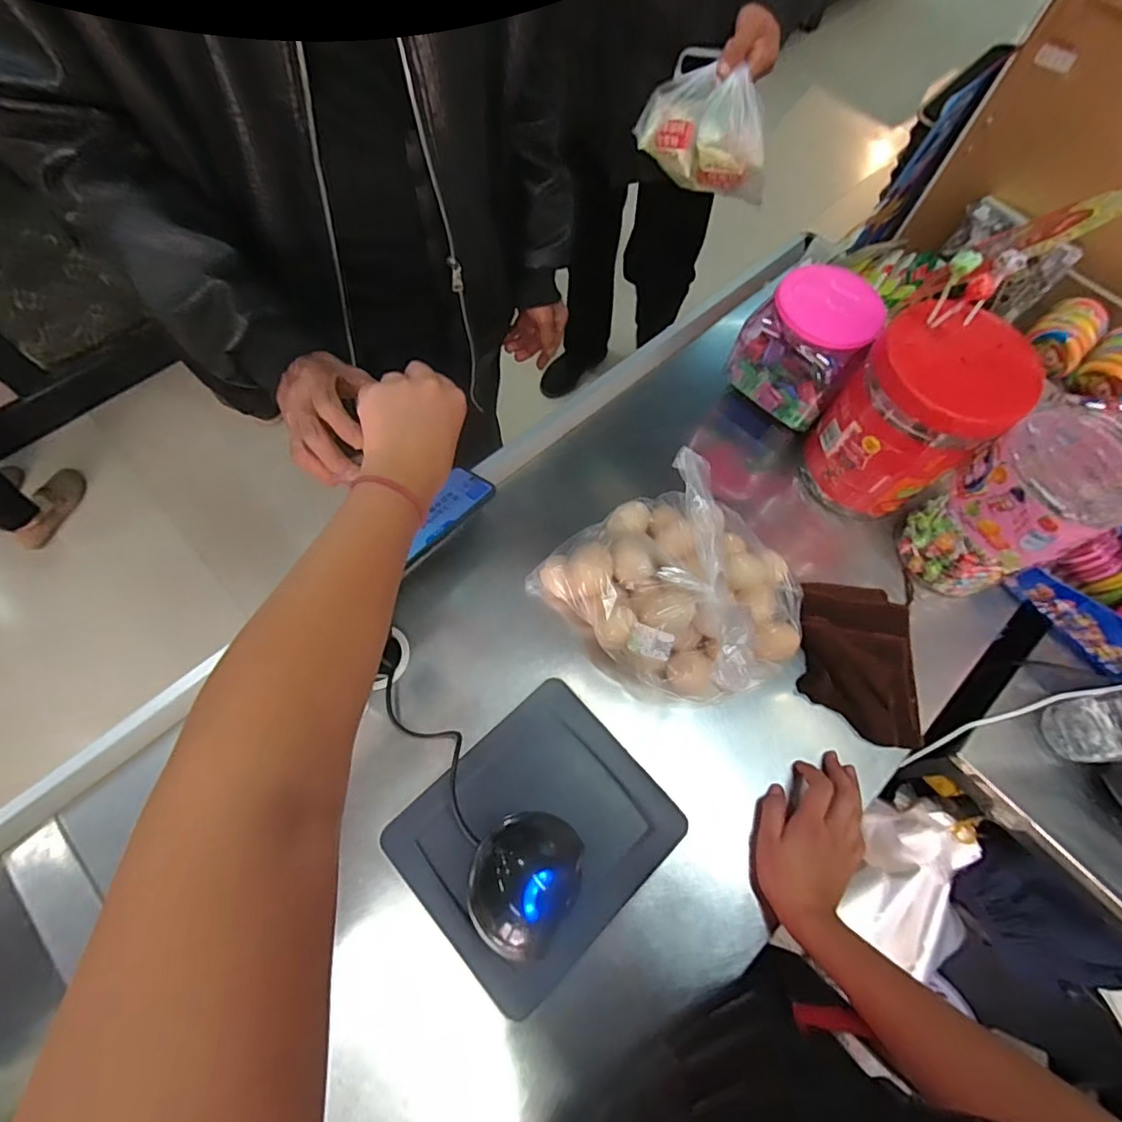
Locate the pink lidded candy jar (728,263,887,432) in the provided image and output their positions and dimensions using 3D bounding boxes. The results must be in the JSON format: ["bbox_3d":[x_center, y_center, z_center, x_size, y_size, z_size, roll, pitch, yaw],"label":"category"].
[{"bbox_3d":[0.285,-0.257,0.653,0.132,0.126,0.110,39,70,13],"label":"pink lidded candy jar"}]

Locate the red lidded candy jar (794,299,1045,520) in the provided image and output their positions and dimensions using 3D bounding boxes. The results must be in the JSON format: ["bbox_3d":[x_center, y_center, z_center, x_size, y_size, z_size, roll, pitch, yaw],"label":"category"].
[{"bbox_3d":[0.377,-0.151,0.618,0.133,0.198,0.146,1,66,-3],"label":"red lidded candy jar"}]

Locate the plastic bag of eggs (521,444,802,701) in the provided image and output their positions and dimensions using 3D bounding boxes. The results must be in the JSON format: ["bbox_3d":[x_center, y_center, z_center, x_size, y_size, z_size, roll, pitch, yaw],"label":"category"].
[{"bbox_3d":[0.127,0.030,0.576,0.215,0.115,0.243,-36,73,-17],"label":"plastic bag of eggs"}]

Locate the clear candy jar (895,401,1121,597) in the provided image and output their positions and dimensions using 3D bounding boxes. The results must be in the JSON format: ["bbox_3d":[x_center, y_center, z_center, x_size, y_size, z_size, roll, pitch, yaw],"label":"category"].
[{"bbox_3d":[0.471,-0.052,0.587,0.121,0.193,0.121,1,66,-3],"label":"clear candy jar"}]

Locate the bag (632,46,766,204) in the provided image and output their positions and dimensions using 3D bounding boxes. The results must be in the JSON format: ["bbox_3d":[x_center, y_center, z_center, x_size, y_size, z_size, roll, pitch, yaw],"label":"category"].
[{"bbox_3d":[0.200,-0.639,0.817,0.127,0.123,0.205,-22,70,-12],"label":"bag"}]

